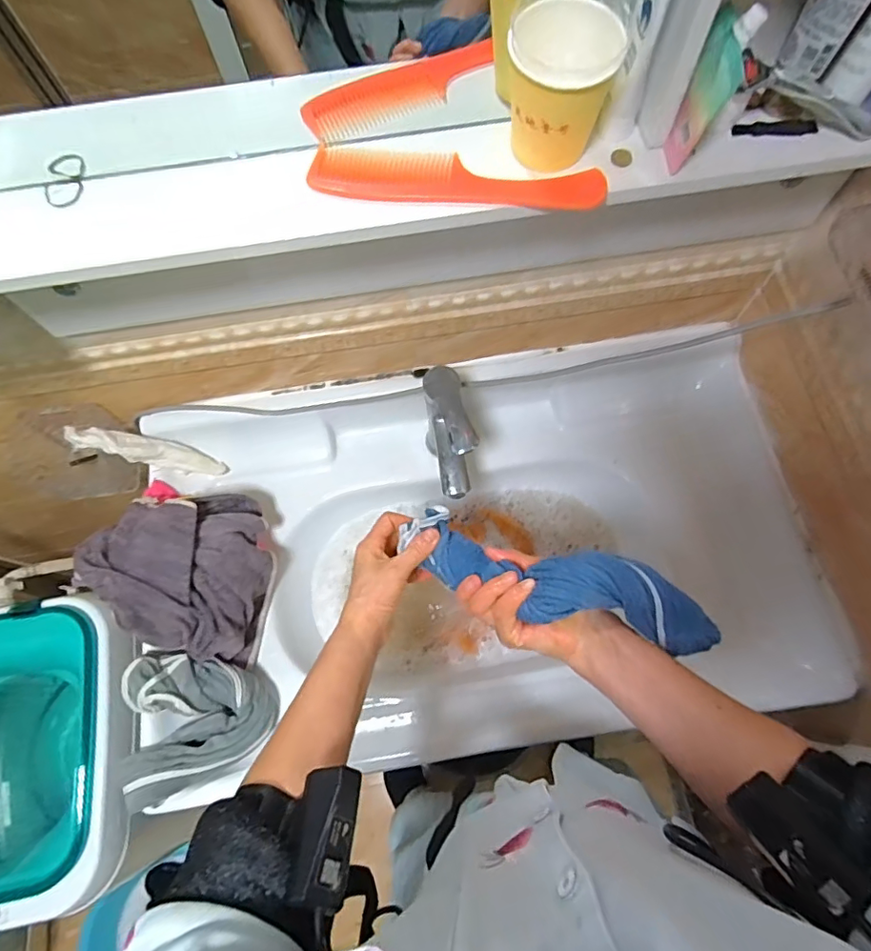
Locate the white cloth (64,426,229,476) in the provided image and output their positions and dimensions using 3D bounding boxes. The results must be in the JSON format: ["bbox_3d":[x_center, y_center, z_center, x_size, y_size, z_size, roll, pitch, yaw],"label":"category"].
[{"bbox_3d":[-0.375,-0.031,0.712,0.188,0.029,0.034,15,68,-29],"label":"white cloth"}]

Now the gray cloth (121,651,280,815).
[{"bbox_3d":[-0.276,0.266,0.613,0.155,0.061,0.142,-27,72,-7],"label":"gray cloth"}]

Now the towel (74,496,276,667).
[{"bbox_3d":[-0.301,0.108,0.651,0.181,0.132,0.191,11,71,6],"label":"towel"}]

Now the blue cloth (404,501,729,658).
[{"bbox_3d":[0.093,0.090,0.448,0.251,0.066,0.070,14,71,22],"label":"blue cloth"}]

